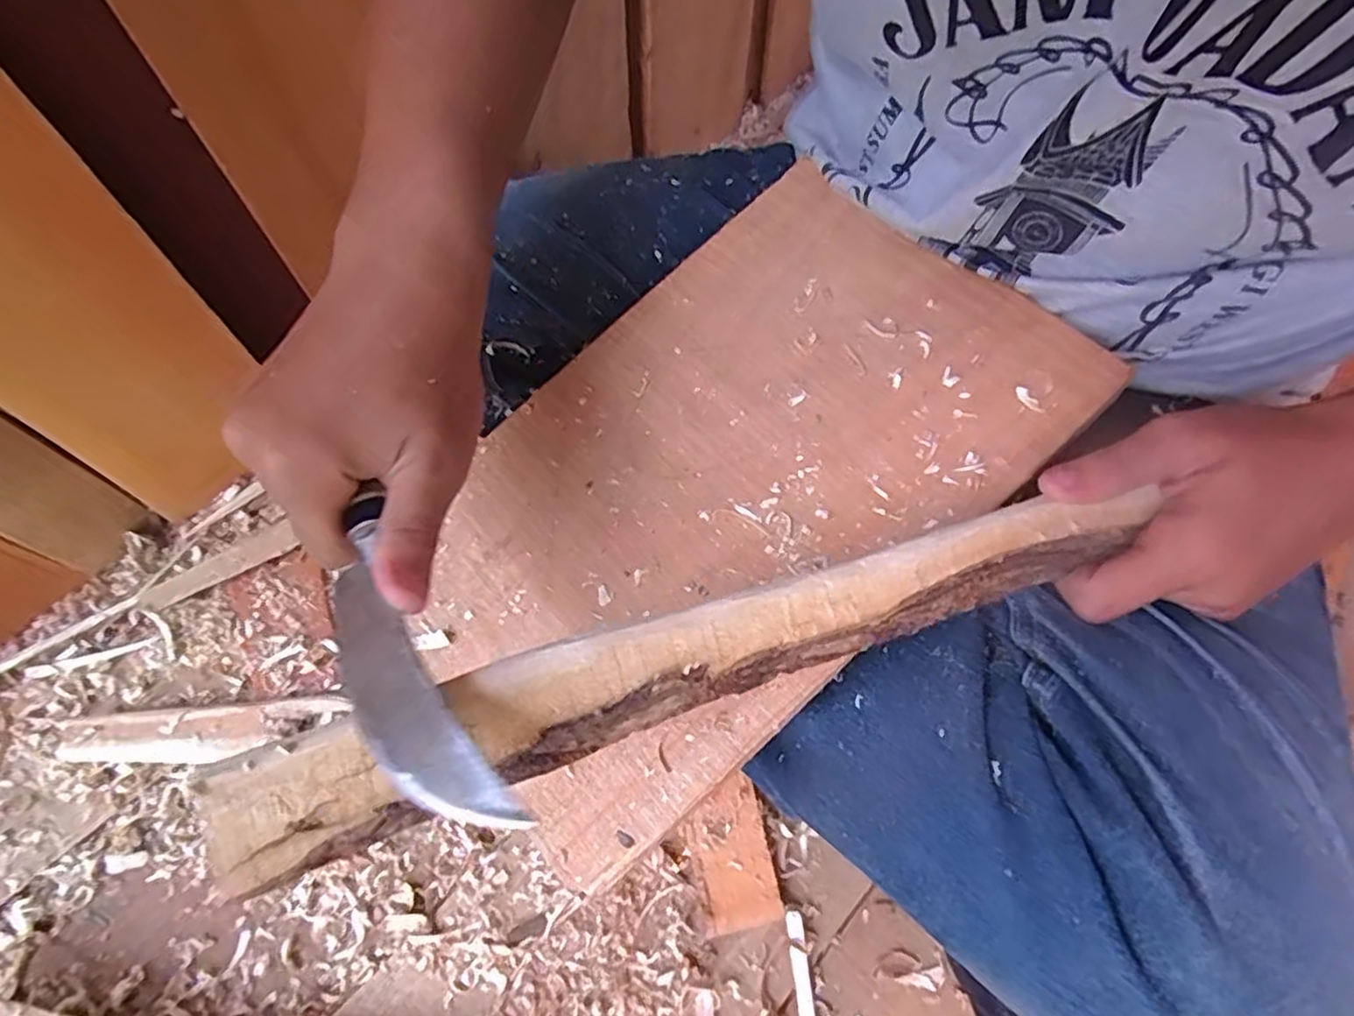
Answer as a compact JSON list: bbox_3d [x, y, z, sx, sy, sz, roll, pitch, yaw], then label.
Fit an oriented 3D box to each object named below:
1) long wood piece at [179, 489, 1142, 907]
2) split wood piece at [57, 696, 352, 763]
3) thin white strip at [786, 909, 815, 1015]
[{"bbox_3d":[0.026,0.043,0.231,0.322,0.019,0.035,-16,66,-17],"label":"long wood piece"},{"bbox_3d":[-0.298,0.142,0.432,0.170,0.019,0.032,-5,66,-3],"label":"split wood piece"},{"bbox_3d":[0.073,0.285,0.378,0.009,0.007,0.107,-5,66,-3],"label":"thin white strip"}]

